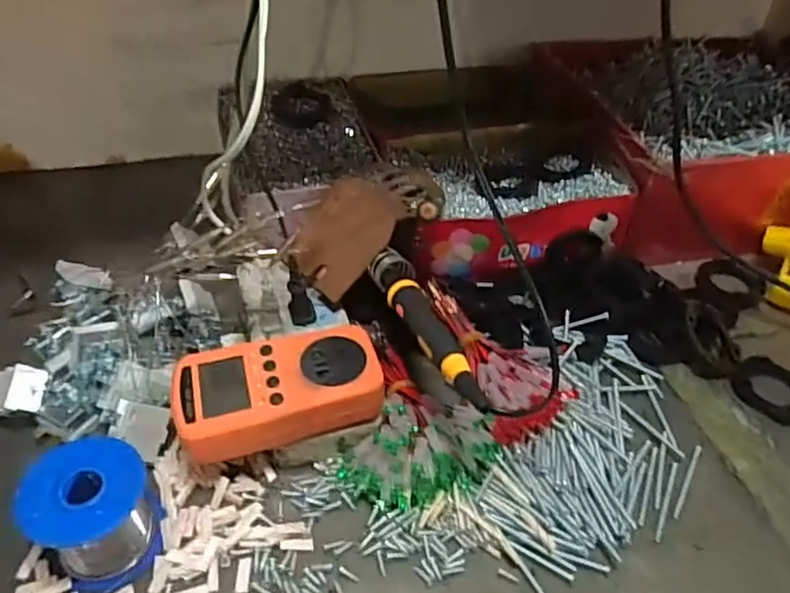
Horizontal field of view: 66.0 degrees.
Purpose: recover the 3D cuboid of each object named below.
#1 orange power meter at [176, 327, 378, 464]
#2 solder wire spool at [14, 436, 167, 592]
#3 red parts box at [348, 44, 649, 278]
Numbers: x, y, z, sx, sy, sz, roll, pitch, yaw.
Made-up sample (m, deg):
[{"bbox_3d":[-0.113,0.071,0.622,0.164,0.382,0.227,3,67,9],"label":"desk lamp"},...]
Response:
[{"bbox_3d":[-0.073,0.060,0.392,0.126,0.033,0.067,-11,45,-15],"label":"orange power meter"},{"bbox_3d":[-0.171,0.123,0.350,0.061,0.057,0.064,2,44,-2],"label":"solder wire spool"},{"bbox_3d":[0.089,-0.144,0.604,0.210,0.069,0.271,-8,44,-12],"label":"red parts box"}]

